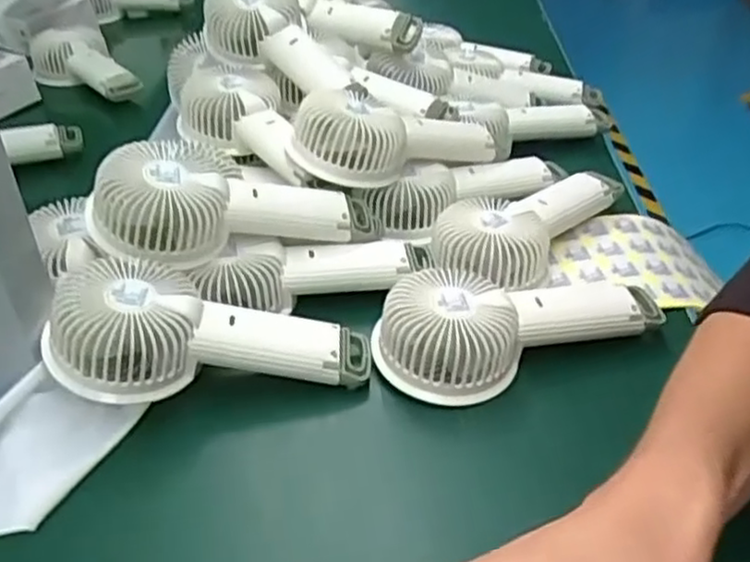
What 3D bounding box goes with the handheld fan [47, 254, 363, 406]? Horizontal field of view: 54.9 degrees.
[{"bbox_3d":[-0.094,0.028,0.431,0.183,0.048,0.082,6,35,-16],"label":"handheld fan"}]

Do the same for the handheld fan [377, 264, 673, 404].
[{"bbox_3d":[0.092,0.022,0.452,0.183,0.037,0.073,-9,39,-14],"label":"handheld fan"}]

